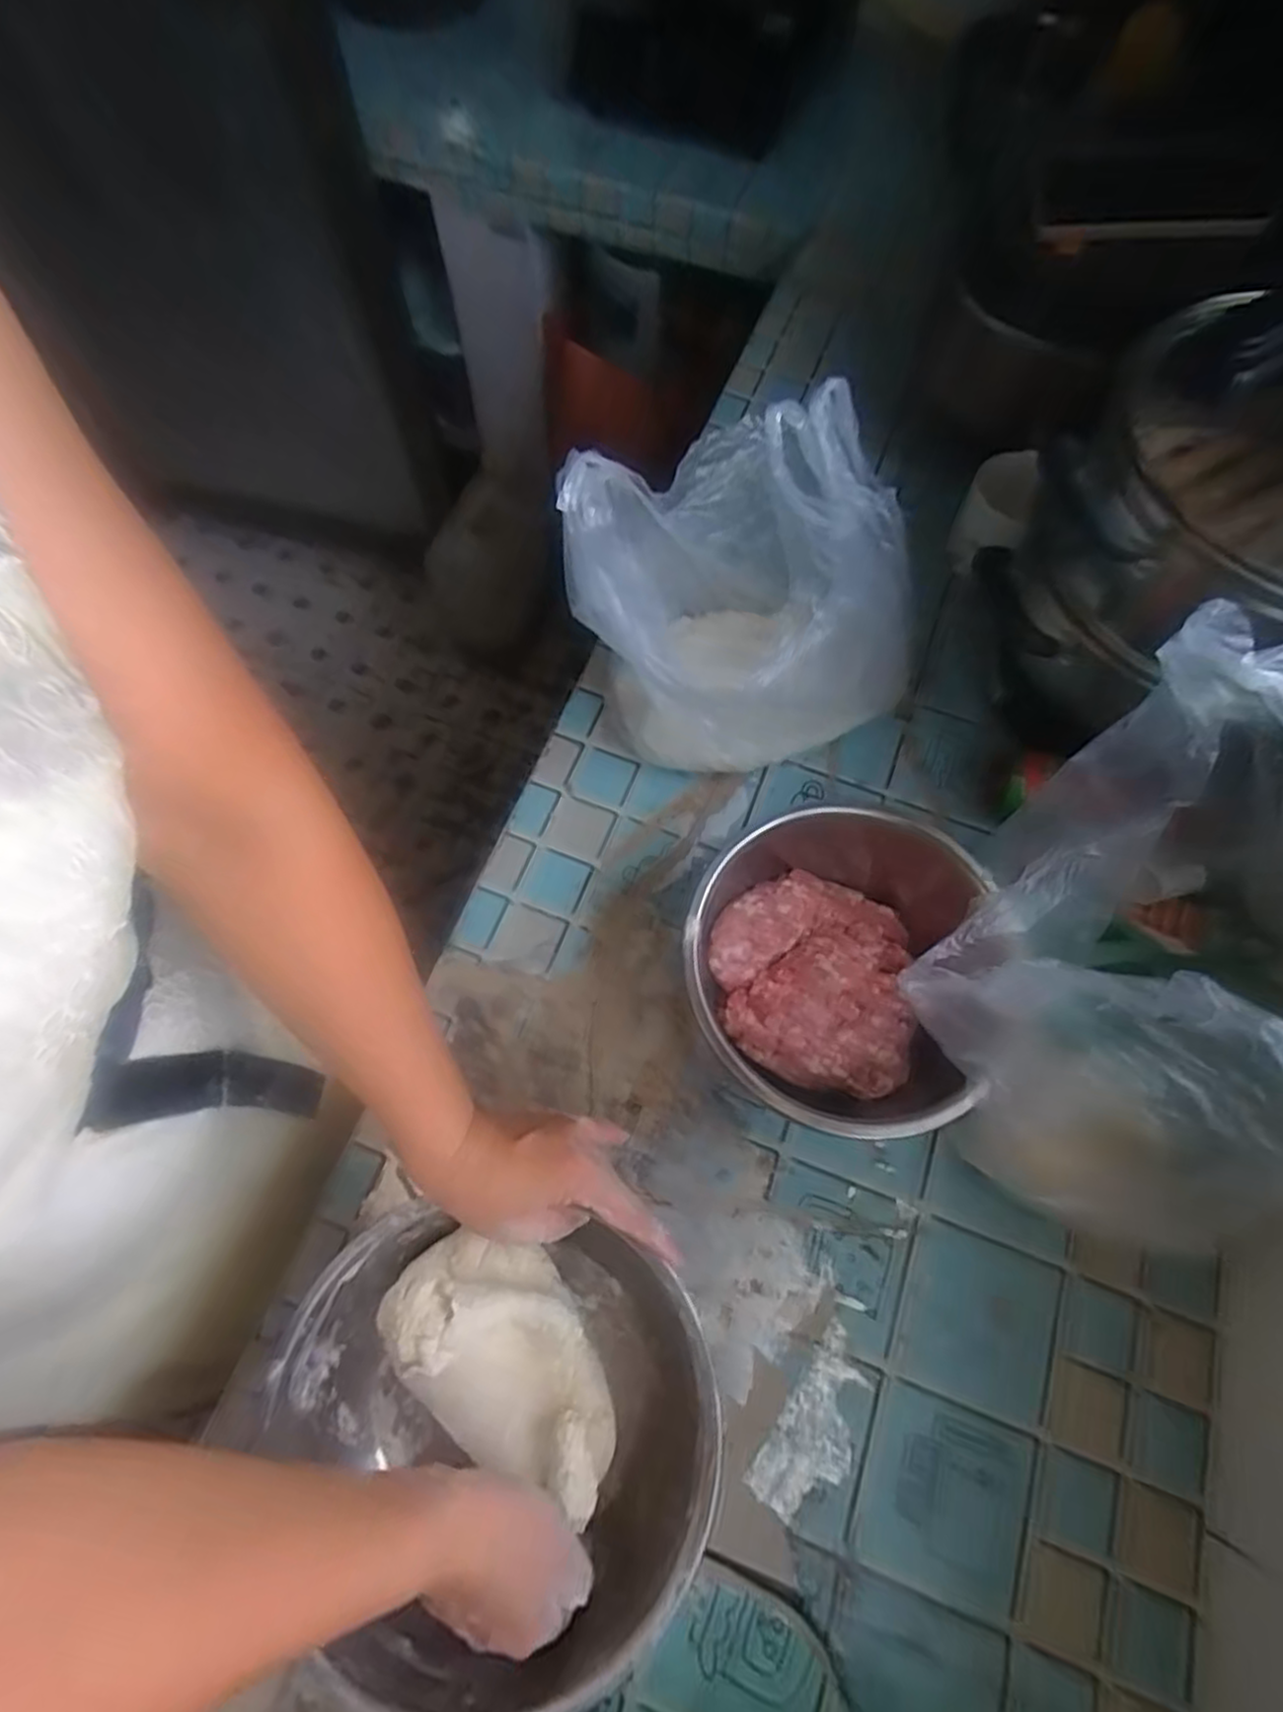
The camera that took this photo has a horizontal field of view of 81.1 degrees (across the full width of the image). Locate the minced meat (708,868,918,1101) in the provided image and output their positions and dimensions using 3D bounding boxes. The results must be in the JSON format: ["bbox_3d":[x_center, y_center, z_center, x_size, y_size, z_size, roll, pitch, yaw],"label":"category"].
[{"bbox_3d":[0.122,0.087,0.538,0.142,0.057,0.148,8,68,2],"label":"minced meat"}]

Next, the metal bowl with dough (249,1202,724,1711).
[{"bbox_3d":[-0.080,0.323,0.420,0.226,0.092,0.195,12,68,4],"label":"metal bowl with dough"}]

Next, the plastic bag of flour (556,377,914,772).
[{"bbox_3d":[0.069,-0.161,0.523,0.185,0.268,0.187,40,73,13],"label":"plastic bag of flour"}]

